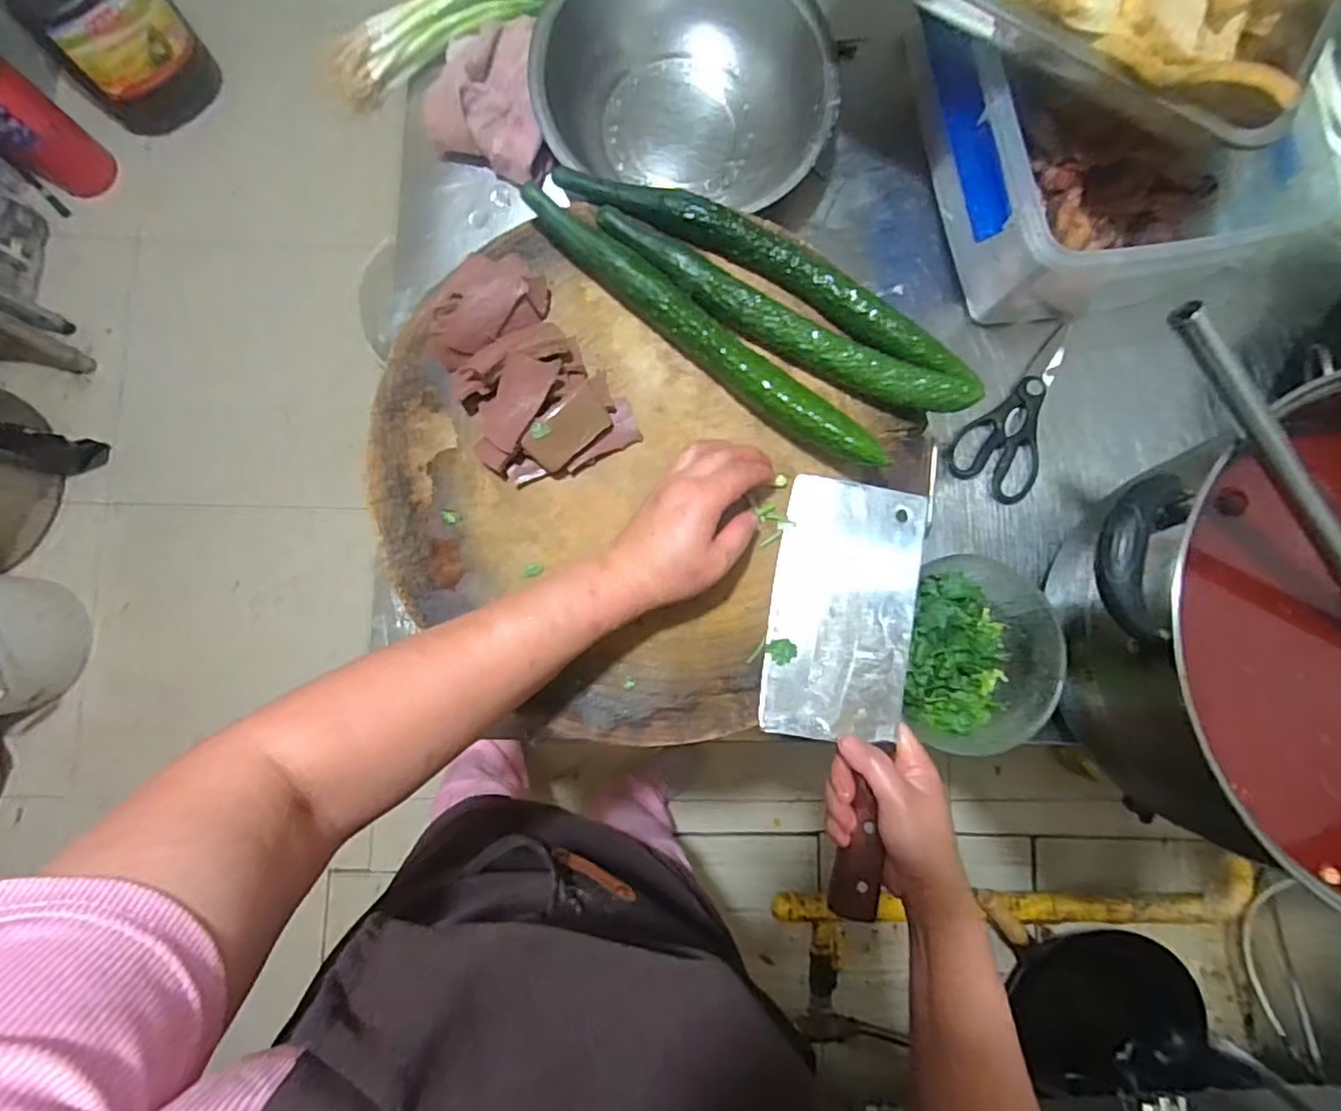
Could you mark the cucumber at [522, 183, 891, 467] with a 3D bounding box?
[{"bbox_3d":[0.021,-0.163,0.459,0.314,0.033,0.028,39,83,2],"label":"cucumber"}]

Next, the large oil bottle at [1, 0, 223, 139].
[{"bbox_3d":[-1.121,-1.069,1.168,0.244,0.458,0.246,43,83,2],"label":"large oil bottle"}]

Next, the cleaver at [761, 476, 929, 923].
[{"bbox_3d":[0.122,0.092,0.450,0.105,0.018,0.294,5,80,-2],"label":"cleaver"}]

